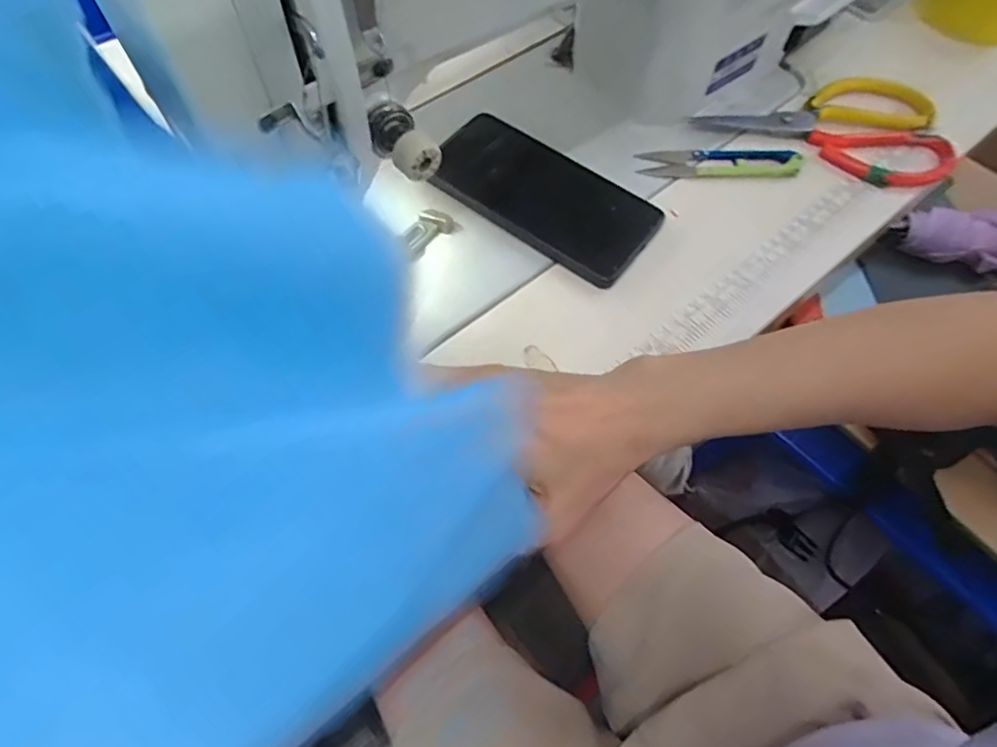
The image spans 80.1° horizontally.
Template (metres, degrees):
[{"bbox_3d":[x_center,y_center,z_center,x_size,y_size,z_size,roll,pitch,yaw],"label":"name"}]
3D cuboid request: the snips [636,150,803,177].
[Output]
[{"bbox_3d":[0.168,-0.161,0.447,0.119,0.009,0.030,4,62,0],"label":"snips"}]

